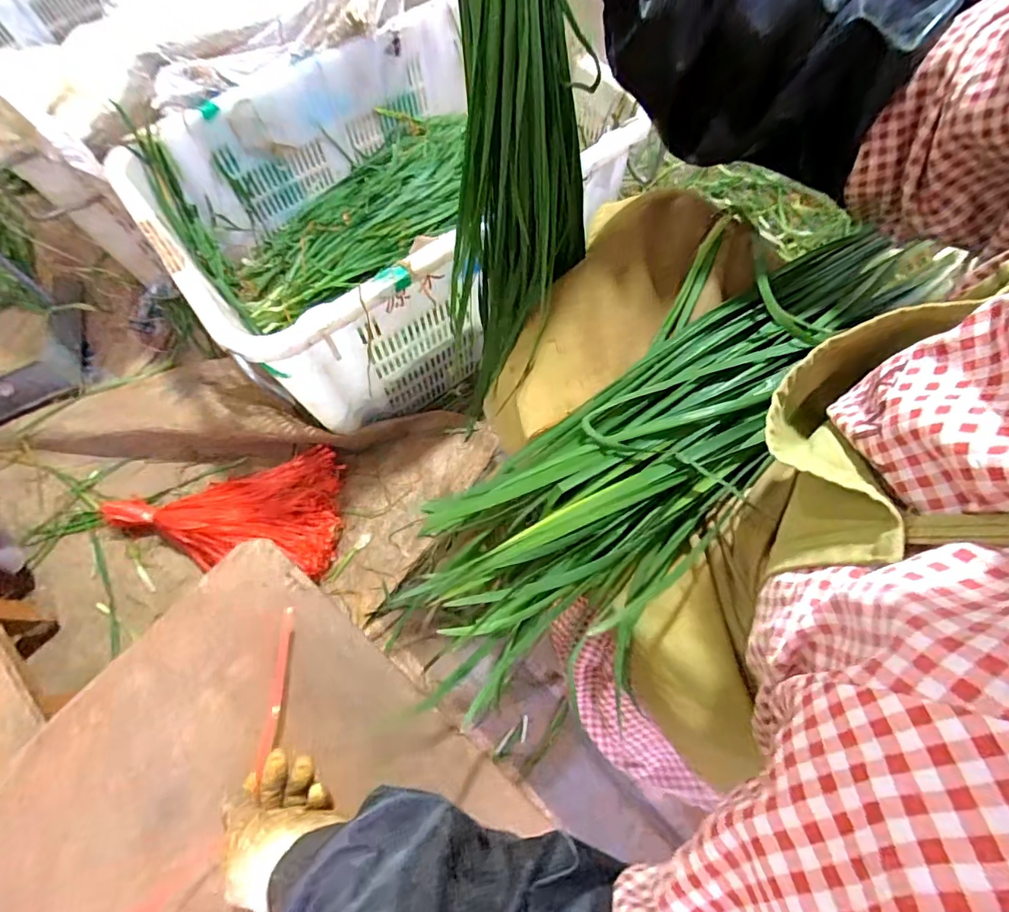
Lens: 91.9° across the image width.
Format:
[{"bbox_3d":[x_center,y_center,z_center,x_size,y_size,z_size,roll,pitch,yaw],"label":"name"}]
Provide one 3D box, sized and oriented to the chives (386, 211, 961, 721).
[{"bbox_3d":[0.118,-0.020,0.372,0.452,0.064,0.152,-41,70,-2],"label":"chives"}]

